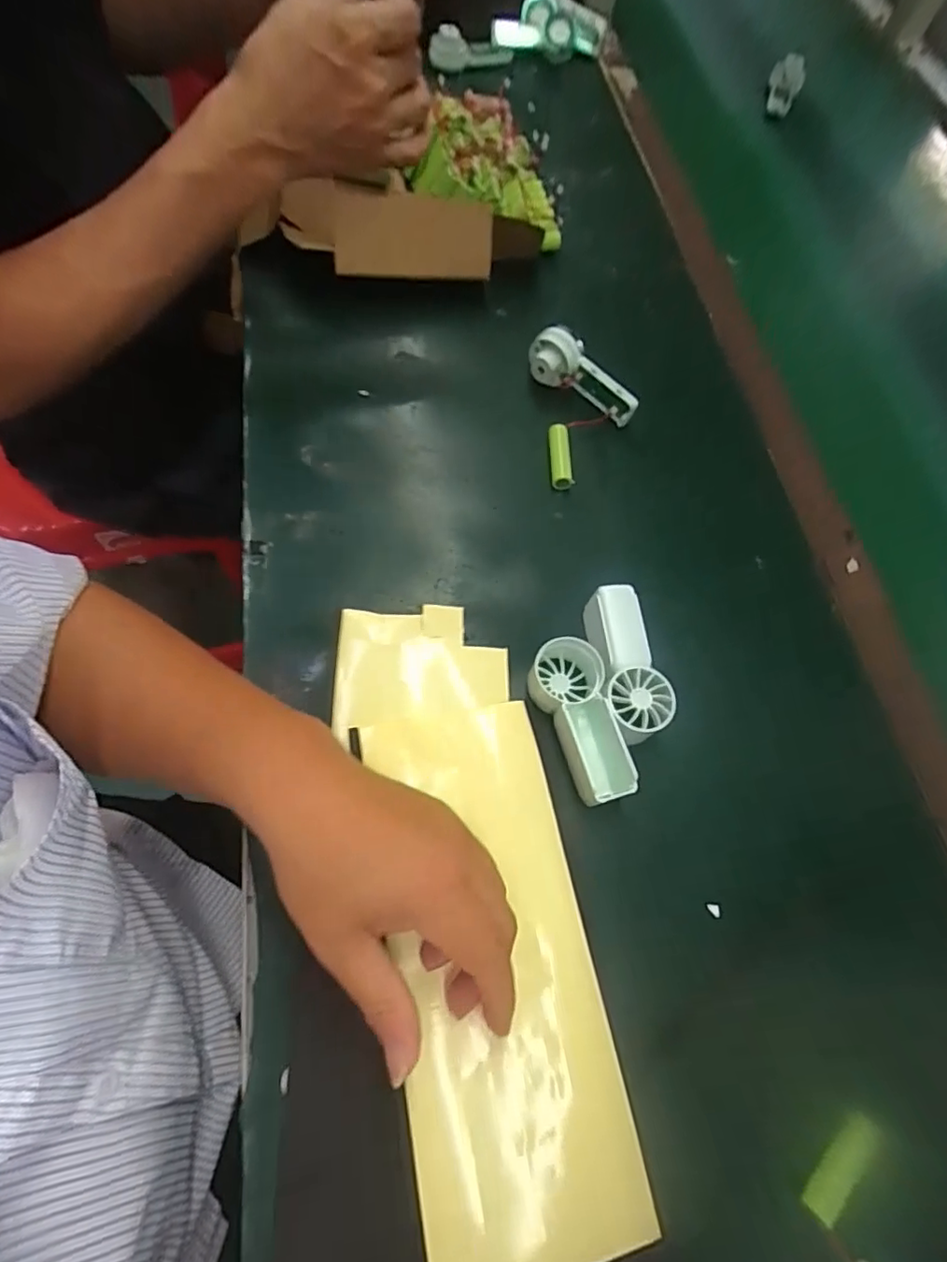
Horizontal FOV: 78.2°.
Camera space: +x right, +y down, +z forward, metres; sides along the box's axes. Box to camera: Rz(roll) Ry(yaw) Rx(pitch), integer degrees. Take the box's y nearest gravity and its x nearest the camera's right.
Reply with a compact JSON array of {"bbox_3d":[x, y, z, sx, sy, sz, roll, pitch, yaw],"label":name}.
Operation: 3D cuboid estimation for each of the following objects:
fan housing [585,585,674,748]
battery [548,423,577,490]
[{"bbox_3d":[0.090,0.020,0.351,0.037,0.027,0.093,-8,66,-7],"label":"fan housing"},{"bbox_3d":[0.063,-0.128,0.428,0.017,0.012,0.052,-1,65,-4],"label":"battery"}]

